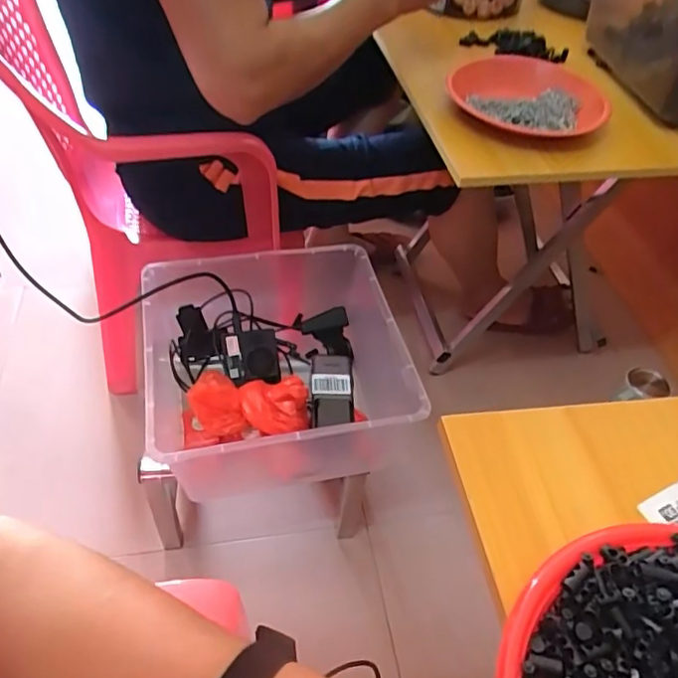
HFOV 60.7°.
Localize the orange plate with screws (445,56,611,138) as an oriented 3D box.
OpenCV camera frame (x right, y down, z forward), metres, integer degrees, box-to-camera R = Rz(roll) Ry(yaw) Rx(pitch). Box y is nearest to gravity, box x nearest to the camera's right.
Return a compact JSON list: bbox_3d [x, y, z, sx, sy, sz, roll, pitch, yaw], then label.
[{"bbox_3d":[0.239,-0.310,0.728,0.191,0.036,0.150,19,49,11],"label":"orange plate with screws"}]

